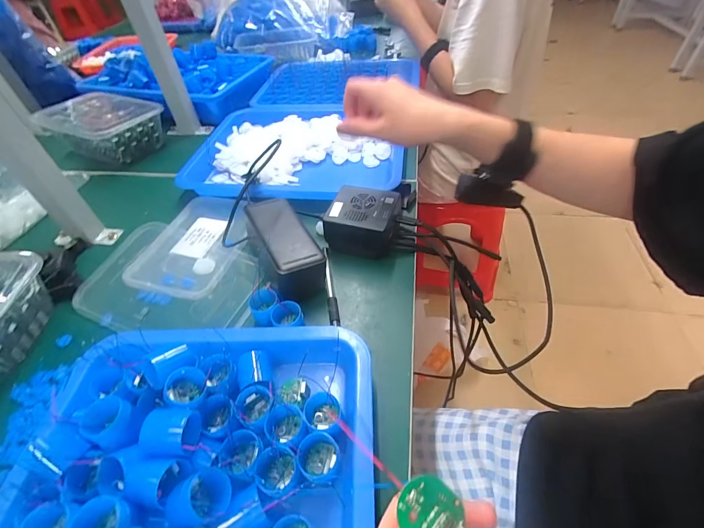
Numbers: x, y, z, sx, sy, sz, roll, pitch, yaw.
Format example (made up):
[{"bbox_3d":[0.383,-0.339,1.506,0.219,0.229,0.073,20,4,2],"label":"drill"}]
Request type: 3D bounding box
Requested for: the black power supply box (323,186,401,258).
[{"bbox_3d":[0.013,-0.053,0.421,0.078,0.052,0.075,11,49,14],"label":"black power supply box"}]

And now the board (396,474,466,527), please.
[{"bbox_3d":[0.030,0.092,0.128,0.021,0.005,0.021,-1,48,1],"label":"board"}]

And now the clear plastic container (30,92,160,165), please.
[{"bbox_3d":[-0.451,-0.247,0.630,0.198,0.068,0.139,18,52,20],"label":"clear plastic container"}]

